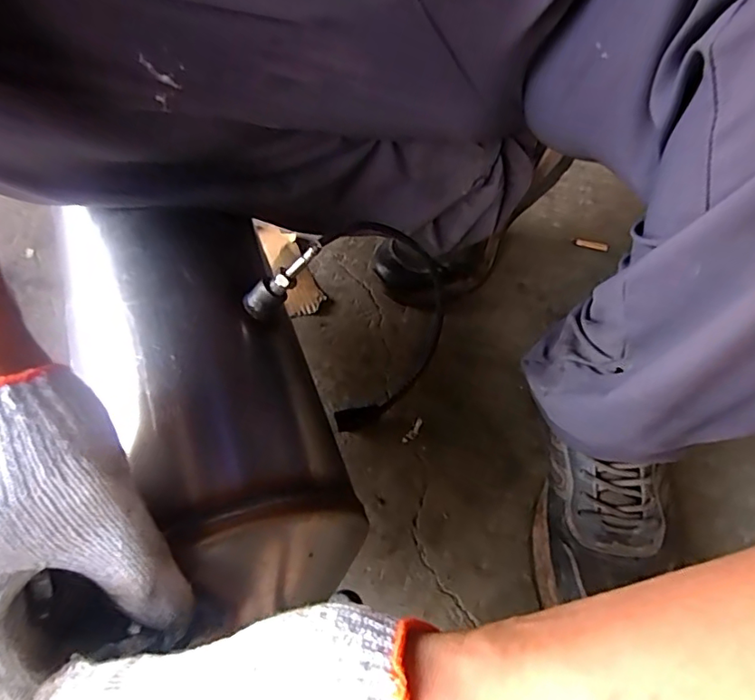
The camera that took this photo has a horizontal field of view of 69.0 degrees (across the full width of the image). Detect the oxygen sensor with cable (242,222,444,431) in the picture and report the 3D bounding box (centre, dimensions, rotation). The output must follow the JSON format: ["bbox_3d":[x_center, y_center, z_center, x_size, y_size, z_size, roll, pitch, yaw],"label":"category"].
[{"bbox_3d":[-0.010,-0.013,0.419,0.123,0.222,0.041,-40,63,-6],"label":"oxygen sensor with cable"}]

